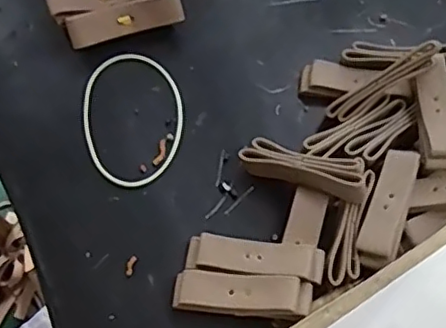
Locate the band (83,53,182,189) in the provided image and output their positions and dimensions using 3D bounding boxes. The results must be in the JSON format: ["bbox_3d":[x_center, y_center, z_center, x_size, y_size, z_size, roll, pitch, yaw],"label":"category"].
[{"bbox_3d":[-0.051,-0.026,0.352,0.055,0.004,0.083,-1,67,-4],"label":"band"}]

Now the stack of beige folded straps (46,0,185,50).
[{"bbox_3d":[-0.066,-0.099,0.372,0.071,0.027,0.052,-17,69,-6],"label":"stack of beige folded straps"}]

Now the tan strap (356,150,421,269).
[{"bbox_3d":[0.085,0.021,0.314,0.020,0.007,0.061,20,69,9],"label":"tan strap"}]

